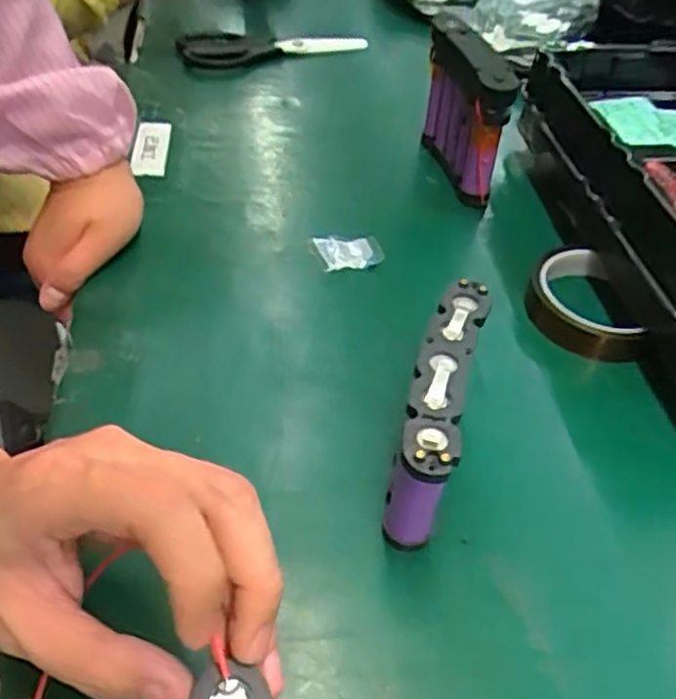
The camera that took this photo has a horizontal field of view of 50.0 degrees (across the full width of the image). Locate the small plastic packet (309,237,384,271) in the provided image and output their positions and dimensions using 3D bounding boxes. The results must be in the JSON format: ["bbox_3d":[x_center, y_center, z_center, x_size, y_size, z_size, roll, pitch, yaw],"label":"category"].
[{"bbox_3d":[0.006,-0.067,0.503,0.047,0.014,0.034,-4,45,-11],"label":"small plastic packet"}]

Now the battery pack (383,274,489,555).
[{"bbox_3d":[0.046,0.035,0.353,0.029,0.080,0.121,15,44,8],"label":"battery pack"}]

